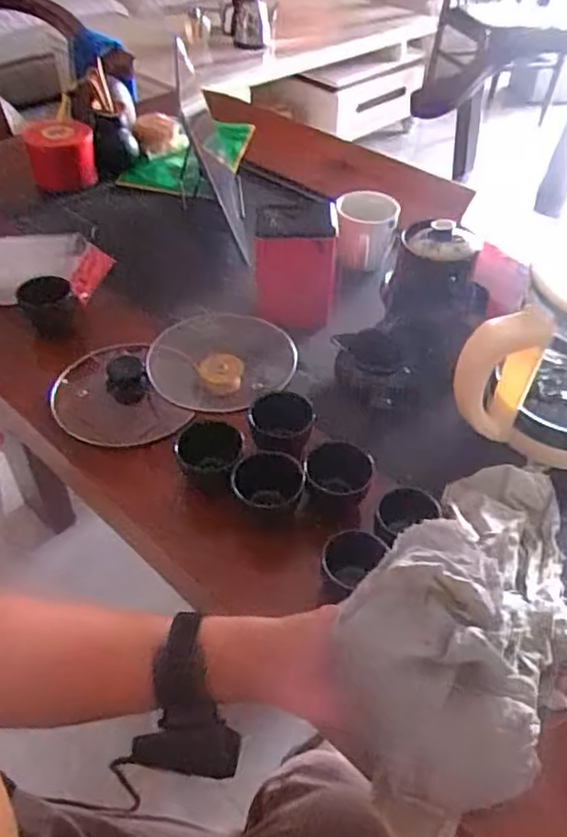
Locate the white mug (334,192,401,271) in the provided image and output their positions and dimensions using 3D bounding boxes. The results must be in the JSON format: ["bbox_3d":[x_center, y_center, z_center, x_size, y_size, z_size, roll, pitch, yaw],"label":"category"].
[{"bbox_3d":[0.113,-0.259,0.877,0.081,0.080,0.077,3,45,1],"label":"white mug"}]

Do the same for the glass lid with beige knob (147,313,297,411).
[{"bbox_3d":[-0.079,-0.056,0.693,0.148,0.056,0.156,1,45,-1],"label":"glass lid with beige knob"}]

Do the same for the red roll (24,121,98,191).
[{"bbox_3d":[-0.360,-0.428,1.030,0.102,0.085,0.088,-13,47,-15],"label":"red roll"}]

